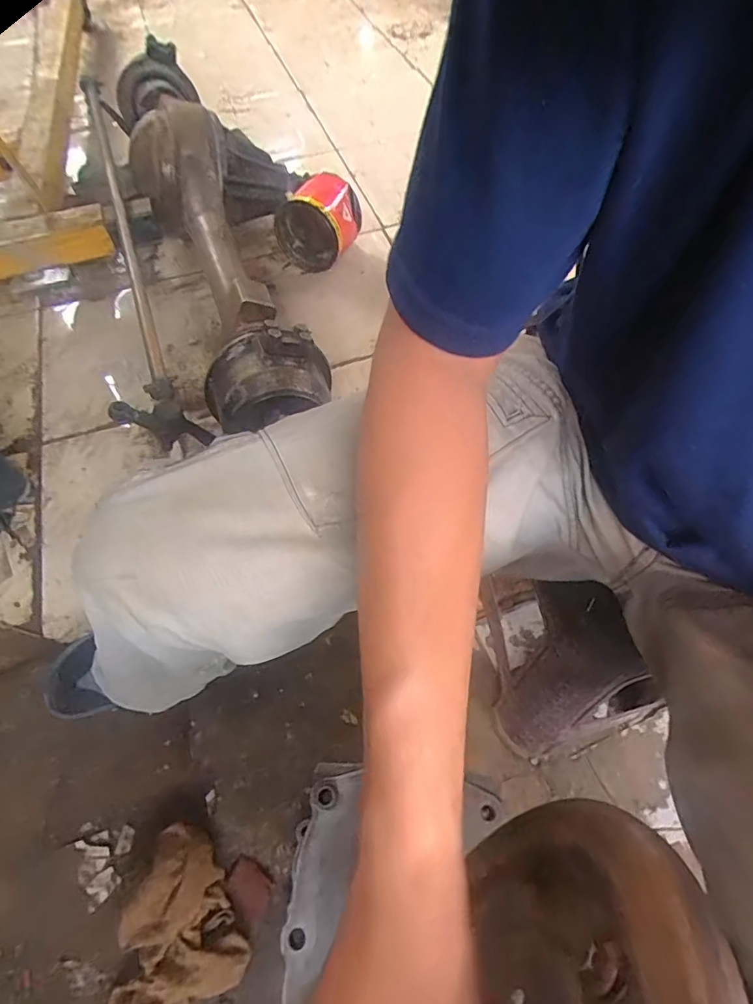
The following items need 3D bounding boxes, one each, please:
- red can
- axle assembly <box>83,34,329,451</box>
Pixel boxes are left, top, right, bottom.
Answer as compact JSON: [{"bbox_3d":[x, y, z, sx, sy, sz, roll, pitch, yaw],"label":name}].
[{"bbox_3d":[-0.123,-0.616,1.149,0.153,0.156,0.158,22,61,14],"label":"red can"},{"bbox_3d":[-0.314,-0.473,0.976,0.374,0.299,0.925,-14,59,-8],"label":"axle assembly"}]

